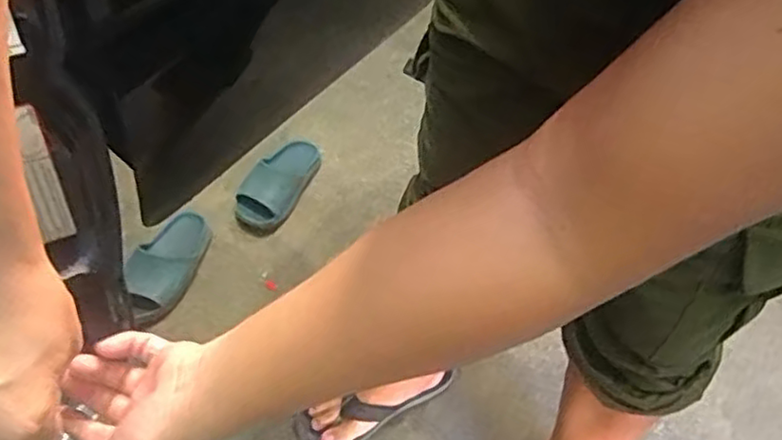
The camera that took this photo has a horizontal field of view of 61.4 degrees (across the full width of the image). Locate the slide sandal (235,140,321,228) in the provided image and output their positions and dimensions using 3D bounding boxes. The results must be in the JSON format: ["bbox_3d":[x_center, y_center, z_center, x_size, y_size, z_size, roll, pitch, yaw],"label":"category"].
[{"bbox_3d":[-0.231,-0.076,1.340,0.109,0.071,0.237,21,51,12],"label":"slide sandal"}]

